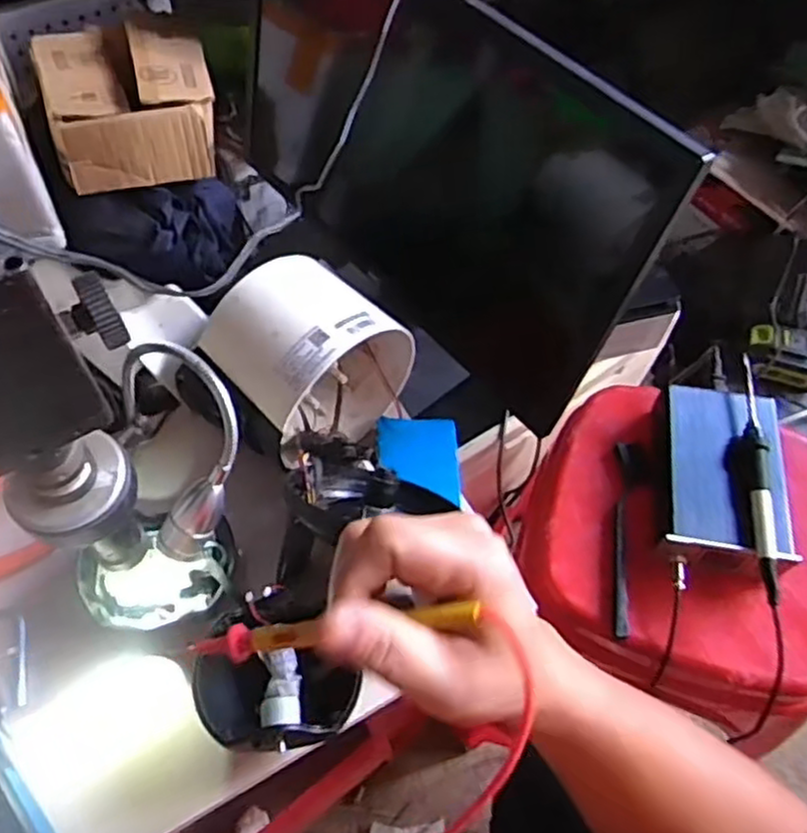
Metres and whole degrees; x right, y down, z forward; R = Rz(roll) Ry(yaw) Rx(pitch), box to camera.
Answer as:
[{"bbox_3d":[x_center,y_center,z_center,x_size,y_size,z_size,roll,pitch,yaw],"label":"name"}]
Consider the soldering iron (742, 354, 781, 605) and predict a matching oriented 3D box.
[{"bbox_3d":[0.296,0.044,0.595,0.017,0.020,0.225,8,58,4],"label":"soldering iron"}]

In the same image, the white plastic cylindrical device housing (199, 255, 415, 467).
[{"bbox_3d":[-0.073,-0.045,0.568,0.132,0.138,0.105,-38,66,-23],"label":"white plastic cylindrical device housing"}]

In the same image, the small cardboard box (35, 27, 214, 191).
[{"bbox_3d":[-0.372,-0.434,0.982,0.208,0.102,0.241,-16,59,-11],"label":"small cardboard box"}]

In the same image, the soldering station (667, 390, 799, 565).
[{"bbox_3d":[0.269,0.050,0.595,0.095,0.034,0.164,8,58,4],"label":"soldering station"}]

